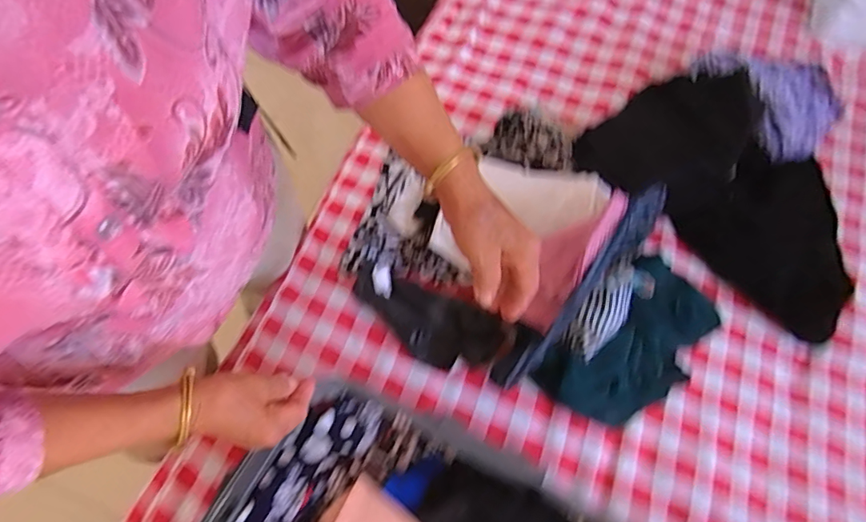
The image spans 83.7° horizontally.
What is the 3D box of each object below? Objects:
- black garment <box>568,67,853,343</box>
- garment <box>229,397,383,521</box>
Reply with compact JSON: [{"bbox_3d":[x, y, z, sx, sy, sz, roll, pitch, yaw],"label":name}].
[{"bbox_3d":[0.460,-0.128,0.725,0.430,0.131,0.255,40,71,14],"label":"black garment"},{"bbox_3d":[-0.151,0.240,0.502,0.074,0.049,0.238,34,56,12],"label":"garment"}]

